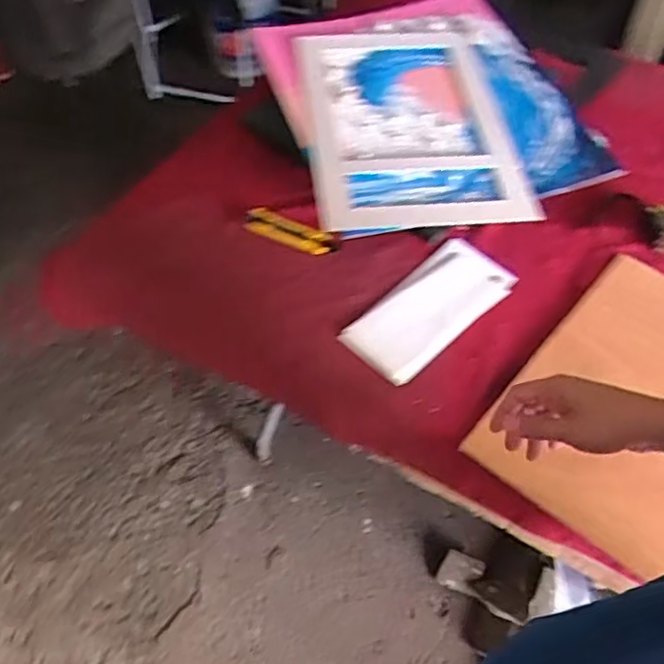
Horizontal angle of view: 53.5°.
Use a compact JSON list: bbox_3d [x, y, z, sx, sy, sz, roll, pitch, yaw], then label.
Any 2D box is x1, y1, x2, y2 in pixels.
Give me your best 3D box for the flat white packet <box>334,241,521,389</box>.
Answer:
[{"bbox_3d":[0.133,-0.035,0.886,0.249,0.016,0.109,-37,62,-24],"label":"flat white packet"}]

